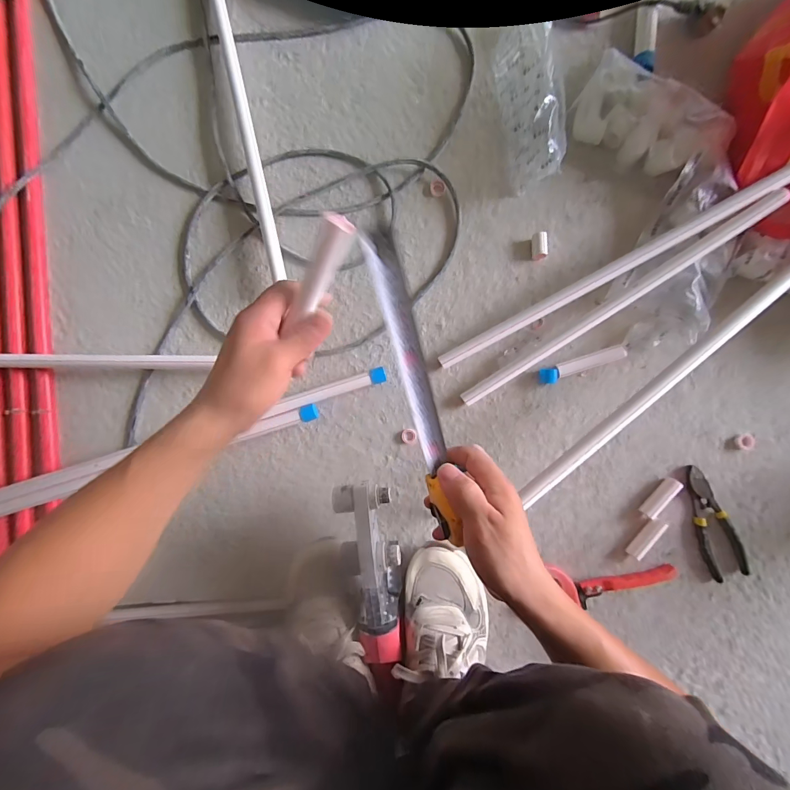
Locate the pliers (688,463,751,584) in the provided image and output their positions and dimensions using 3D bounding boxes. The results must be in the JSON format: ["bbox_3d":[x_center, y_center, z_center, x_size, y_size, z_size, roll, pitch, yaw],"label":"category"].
[{"bbox_3d":[0.437,0.177,0.516,0.053,0.016,0.157,-20,88,2],"label":"pliers"}]

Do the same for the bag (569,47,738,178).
[{"bbox_3d":[0.347,-0.375,0.522,0.202,0.048,0.111,38,91,3],"label":"bag"}]

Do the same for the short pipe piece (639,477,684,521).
[{"bbox_3d":[0.368,0.142,0.518,0.019,0.018,0.063,36,91,3],"label":"short pipe piece"}]

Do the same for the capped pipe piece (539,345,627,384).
[{"bbox_3d":[0.263,-0.042,0.528,0.117,0.018,0.022,-17,88,3],"label":"capped pipe piece"}]

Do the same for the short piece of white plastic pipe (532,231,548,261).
[{"bbox_3d":[0.208,-0.213,0.539,0.019,0.023,0.034,-4,88,3],"label":"short piece of white plastic pipe"}]

